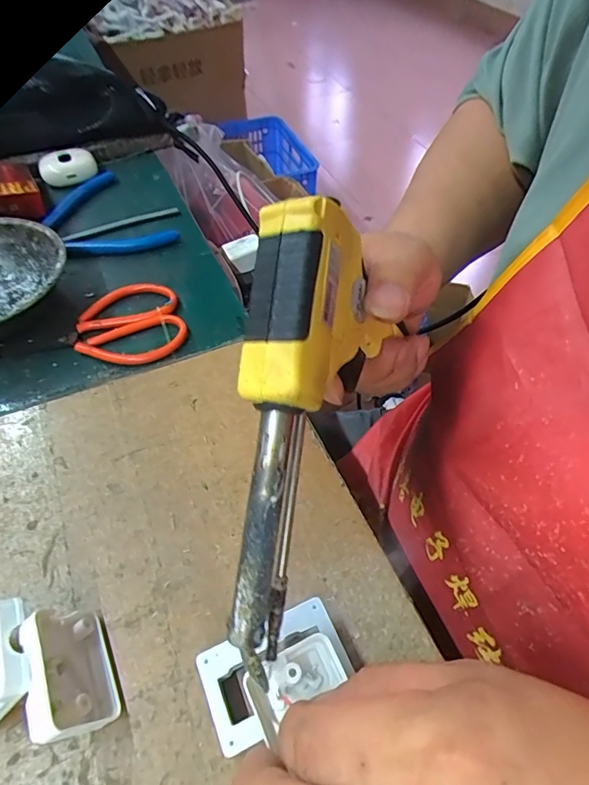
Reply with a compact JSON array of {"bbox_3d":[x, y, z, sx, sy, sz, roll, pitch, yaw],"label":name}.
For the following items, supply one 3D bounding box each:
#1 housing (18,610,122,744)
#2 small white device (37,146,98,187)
[{"bbox_3d":[-0.097,0.119,0.197,0.017,0.041,0.048,-36,57,3],"label":"housing"},{"bbox_3d":[-0.228,-0.228,0.468,0.054,0.025,0.035,-23,55,-17],"label":"small white device"}]

